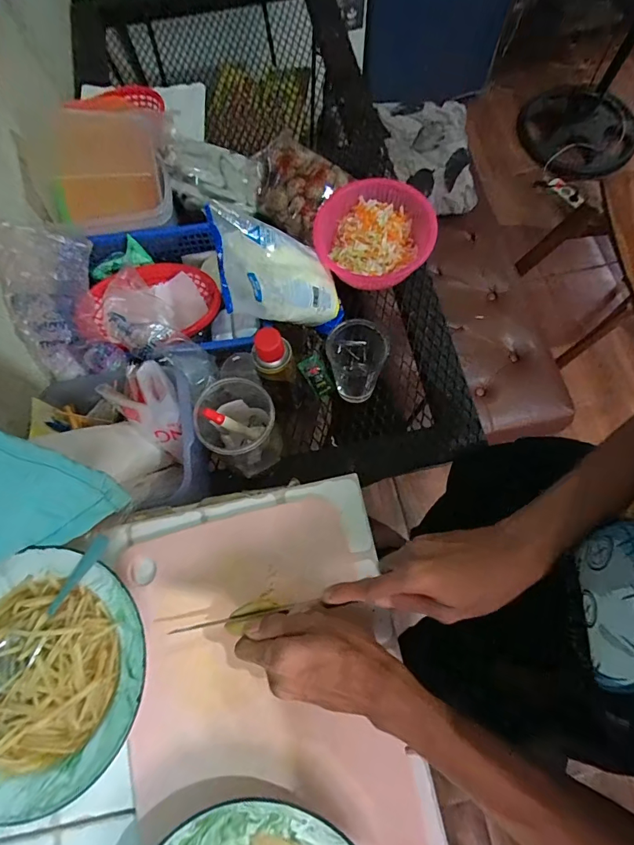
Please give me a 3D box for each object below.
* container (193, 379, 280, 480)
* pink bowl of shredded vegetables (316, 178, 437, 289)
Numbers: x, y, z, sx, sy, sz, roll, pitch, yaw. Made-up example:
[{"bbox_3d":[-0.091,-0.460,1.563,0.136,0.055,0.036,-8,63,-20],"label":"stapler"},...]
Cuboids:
[{"bbox_3d":[-0.104,0.012,0.569,0.084,0.142,0.095,-43,76,-10],"label":"container"},{"bbox_3d":[0.088,-0.303,0.688,0.191,0.069,0.172,15,74,7],"label":"pink bowl of shredded vegetables"}]

